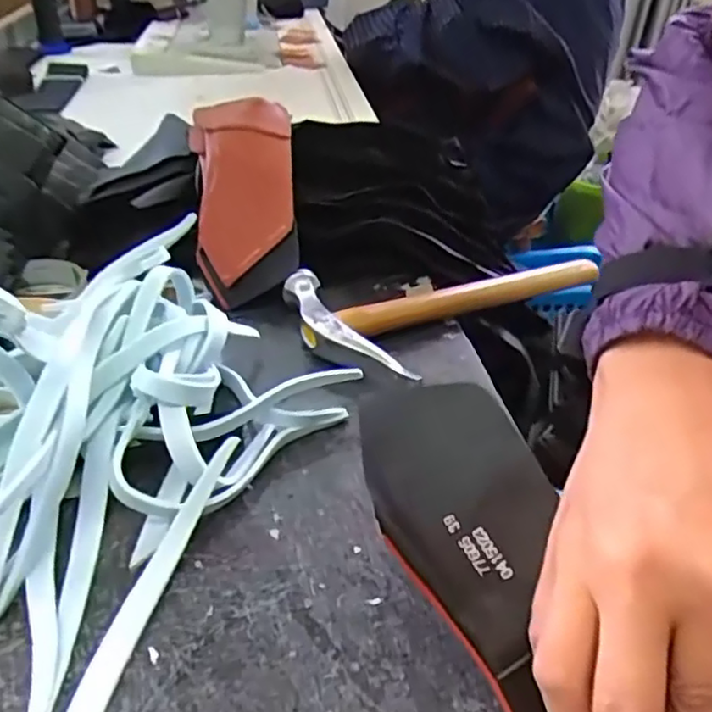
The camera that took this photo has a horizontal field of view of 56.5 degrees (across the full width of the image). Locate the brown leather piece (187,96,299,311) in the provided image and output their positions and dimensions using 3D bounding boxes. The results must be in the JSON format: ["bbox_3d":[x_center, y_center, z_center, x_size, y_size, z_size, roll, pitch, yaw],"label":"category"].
[{"bbox_3d":[-0.084,-0.124,0.497,0.073,0.029,0.182,-5,68,-5],"label":"brown leather piece"}]

